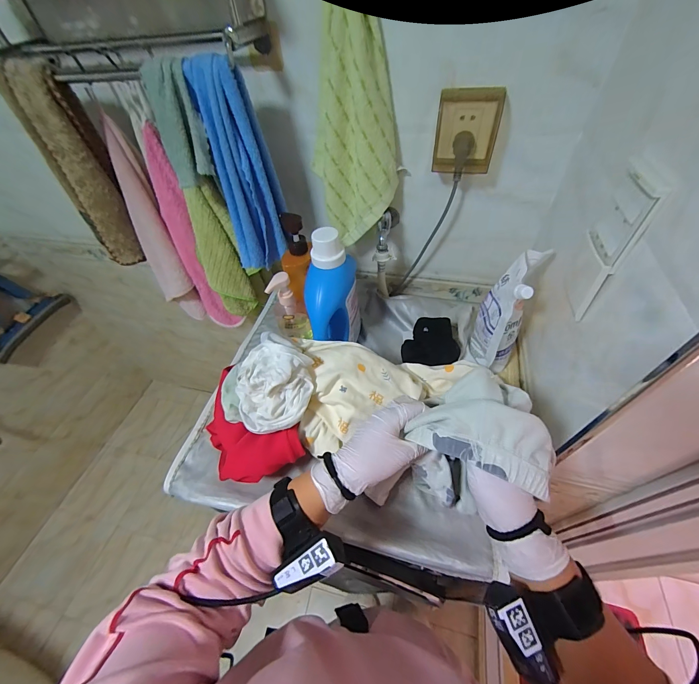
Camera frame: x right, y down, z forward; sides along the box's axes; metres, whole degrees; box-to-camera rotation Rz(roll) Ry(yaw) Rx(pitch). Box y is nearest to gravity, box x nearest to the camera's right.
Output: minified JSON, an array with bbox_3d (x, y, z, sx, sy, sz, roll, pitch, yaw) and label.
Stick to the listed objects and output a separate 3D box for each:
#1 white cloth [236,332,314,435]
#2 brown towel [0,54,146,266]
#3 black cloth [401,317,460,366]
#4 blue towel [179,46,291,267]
[{"bbox_3d":[-0.121,0.056,0.496,0.118,0.069,0.152,-8,50,-1],"label":"white cloth"},{"bbox_3d":[-0.549,-0.347,0.660,0.122,0.369,0.071,-34,56,-21],"label":"brown towel"},{"bbox_3d":[0.163,0.005,0.627,0.109,0.060,0.097,10,52,13],"label":"black cloth"},{"bbox_3d":[-0.188,-0.290,0.565,0.107,0.317,0.062,-8,51,-2],"label":"blue towel"}]

